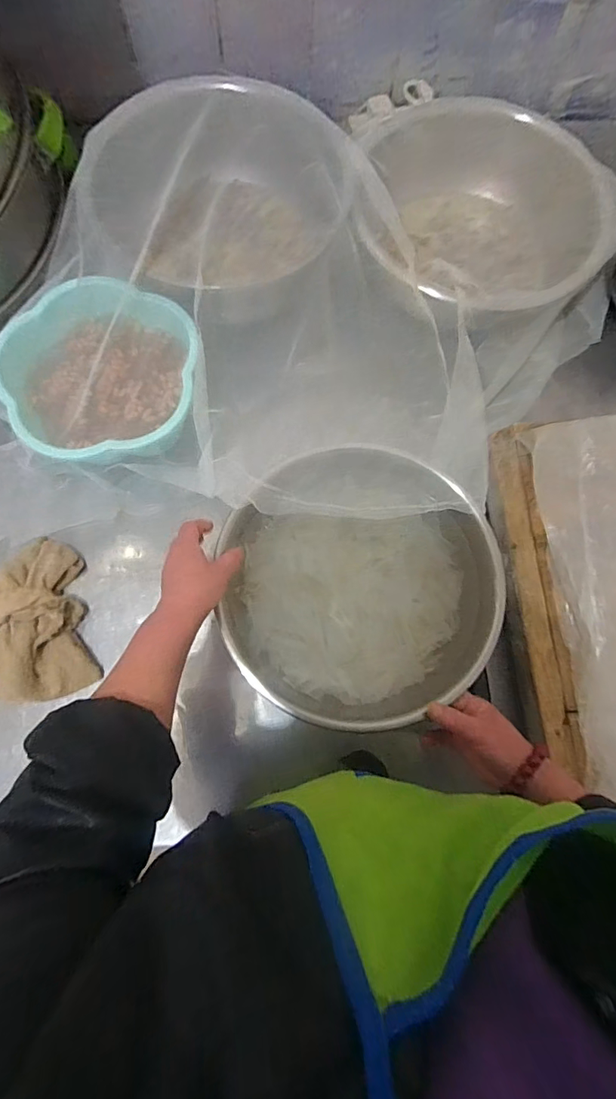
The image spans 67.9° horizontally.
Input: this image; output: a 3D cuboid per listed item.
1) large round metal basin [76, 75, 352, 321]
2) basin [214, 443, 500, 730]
[{"bbox_3d":[-0.112,-0.496,0.694,0.362,0.171,0.363,0,76,-1],"label":"large round metal basin"},{"bbox_3d":[0.063,0.045,0.557,0.318,0.073,0.313,0,79,1],"label":"basin"}]

